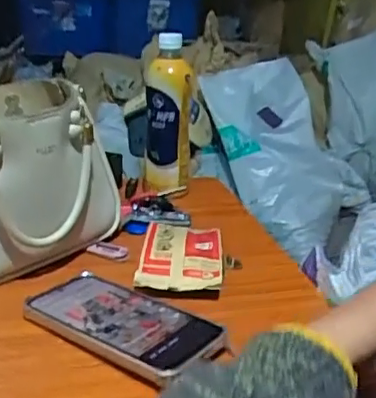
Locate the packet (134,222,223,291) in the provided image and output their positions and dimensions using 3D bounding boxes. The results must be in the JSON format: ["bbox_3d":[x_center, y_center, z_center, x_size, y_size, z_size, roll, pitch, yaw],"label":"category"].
[{"bbox_3d":[-0.007,0.056,0.599,0.083,0.030,0.147,3,21,0],"label":"packet"}]

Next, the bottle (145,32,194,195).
[{"bbox_3d":[-0.027,-0.111,0.778,0.059,0.217,0.066,2,21,-4],"label":"bottle"}]

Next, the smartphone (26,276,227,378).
[{"bbox_3d":[-0.058,0.101,0.473,0.169,0.008,0.079,14,24,32],"label":"smartphone"}]

